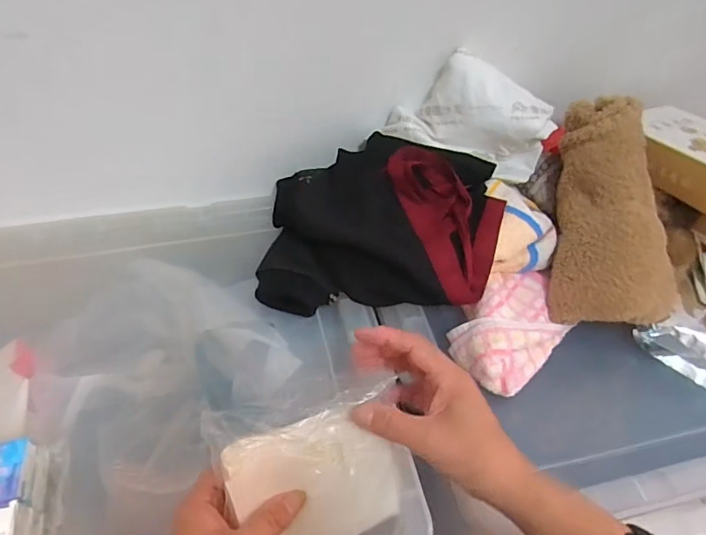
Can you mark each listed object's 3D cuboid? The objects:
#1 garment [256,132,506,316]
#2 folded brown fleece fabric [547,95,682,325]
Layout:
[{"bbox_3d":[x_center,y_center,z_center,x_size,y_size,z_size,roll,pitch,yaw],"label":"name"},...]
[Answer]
[{"bbox_3d":[0.031,-0.046,0.585,0.271,0.142,0.199,8,50,2],"label":"garment"},{"bbox_3d":[0.297,-0.074,0.572,0.134,0.069,0.280,5,74,-1],"label":"folded brown fleece fabric"}]

